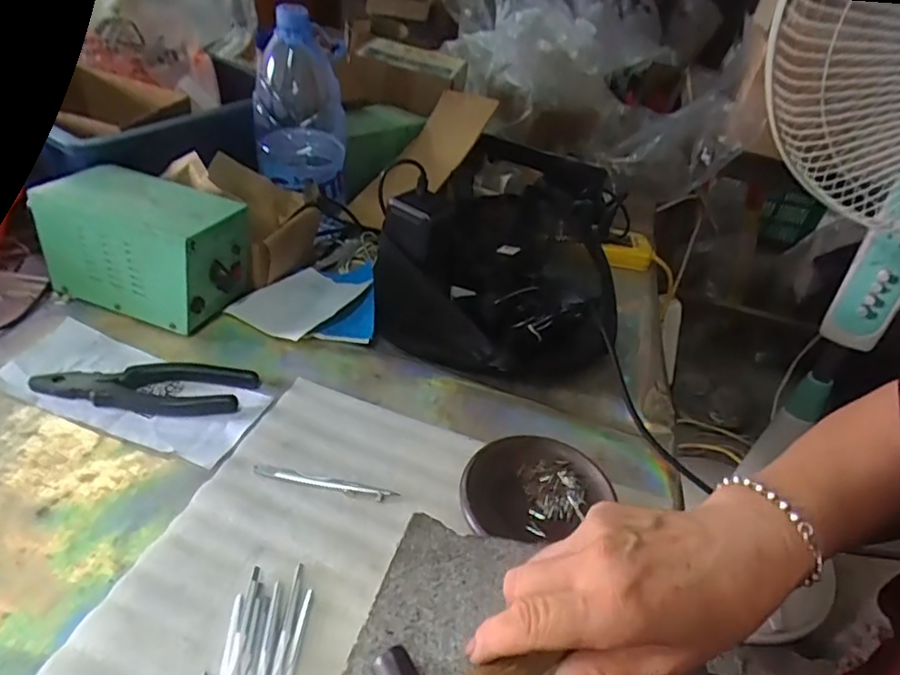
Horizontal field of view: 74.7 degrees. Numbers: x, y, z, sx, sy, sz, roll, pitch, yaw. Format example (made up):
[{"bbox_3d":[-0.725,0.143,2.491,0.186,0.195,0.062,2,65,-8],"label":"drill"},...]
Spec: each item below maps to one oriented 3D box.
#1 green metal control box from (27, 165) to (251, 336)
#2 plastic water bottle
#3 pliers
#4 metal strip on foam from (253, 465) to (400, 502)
[{"bbox_3d":[-0.281,-0.088,0.552,0.154,0.111,0.094,16,37,11],"label":"green metal control box"},{"bbox_3d":[-0.164,-0.260,0.665,0.083,0.189,0.091,5,37,-4],"label":"plastic water bottle"},{"bbox_3d":[-0.245,0.036,0.479,0.160,0.014,0.054,6,37,-2],"label":"pliers"},{"bbox_3d":[-0.093,0.106,0.433,0.105,0.004,0.010,10,37,4],"label":"metal strip on foam"}]

